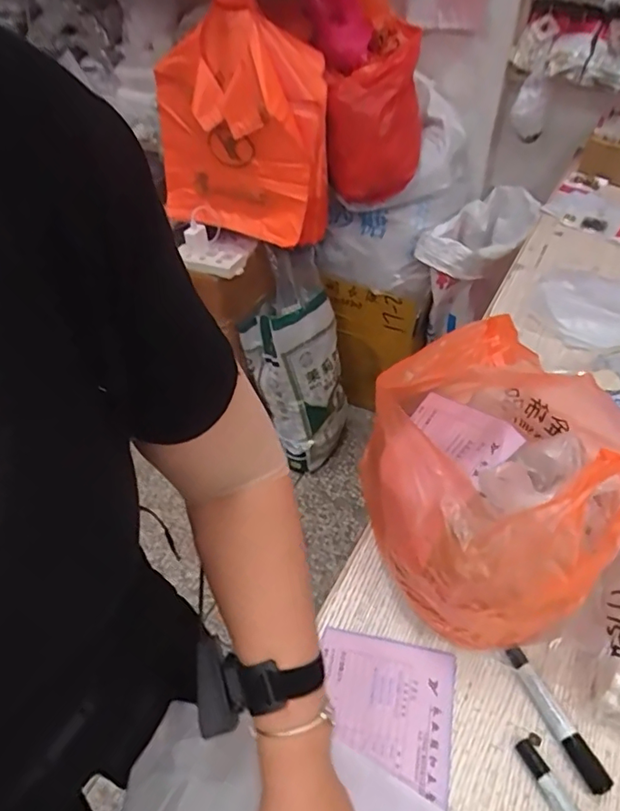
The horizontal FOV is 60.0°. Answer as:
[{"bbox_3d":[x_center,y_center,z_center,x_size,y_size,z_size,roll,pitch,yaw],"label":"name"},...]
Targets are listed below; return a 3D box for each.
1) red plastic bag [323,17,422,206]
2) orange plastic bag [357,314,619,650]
[{"bbox_3d":[0.149,-0.674,1.251,0.207,0.311,0.238,2,44,8],"label":"red plastic bag"},{"bbox_3d":[0.187,0.066,0.533,0.244,0.236,0.248,26,52,29],"label":"orange plastic bag"}]

